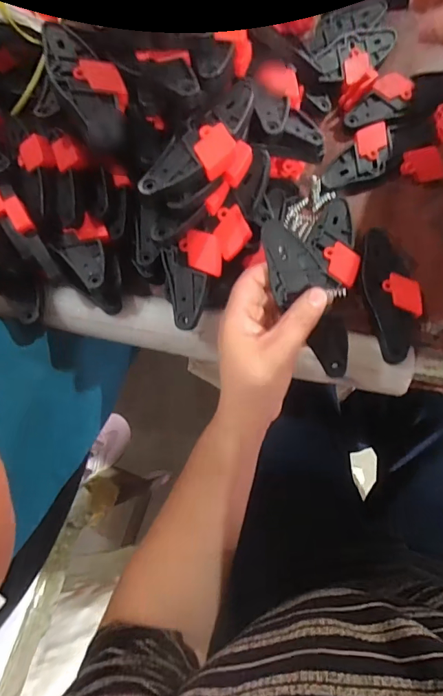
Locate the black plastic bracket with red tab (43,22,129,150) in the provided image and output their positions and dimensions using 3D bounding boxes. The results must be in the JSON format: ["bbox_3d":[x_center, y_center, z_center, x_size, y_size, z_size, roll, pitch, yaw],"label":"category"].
[{"bbox_3d":[-0.104,-0.209,0.323,0.045,0.022,0.096,-31,94,-5],"label":"black plastic bracket with red tab"}]

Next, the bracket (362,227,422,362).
[{"bbox_3d":[0.155,-0.050,0.375,0.049,0.018,0.124,-6,79,0],"label":"bracket"}]

